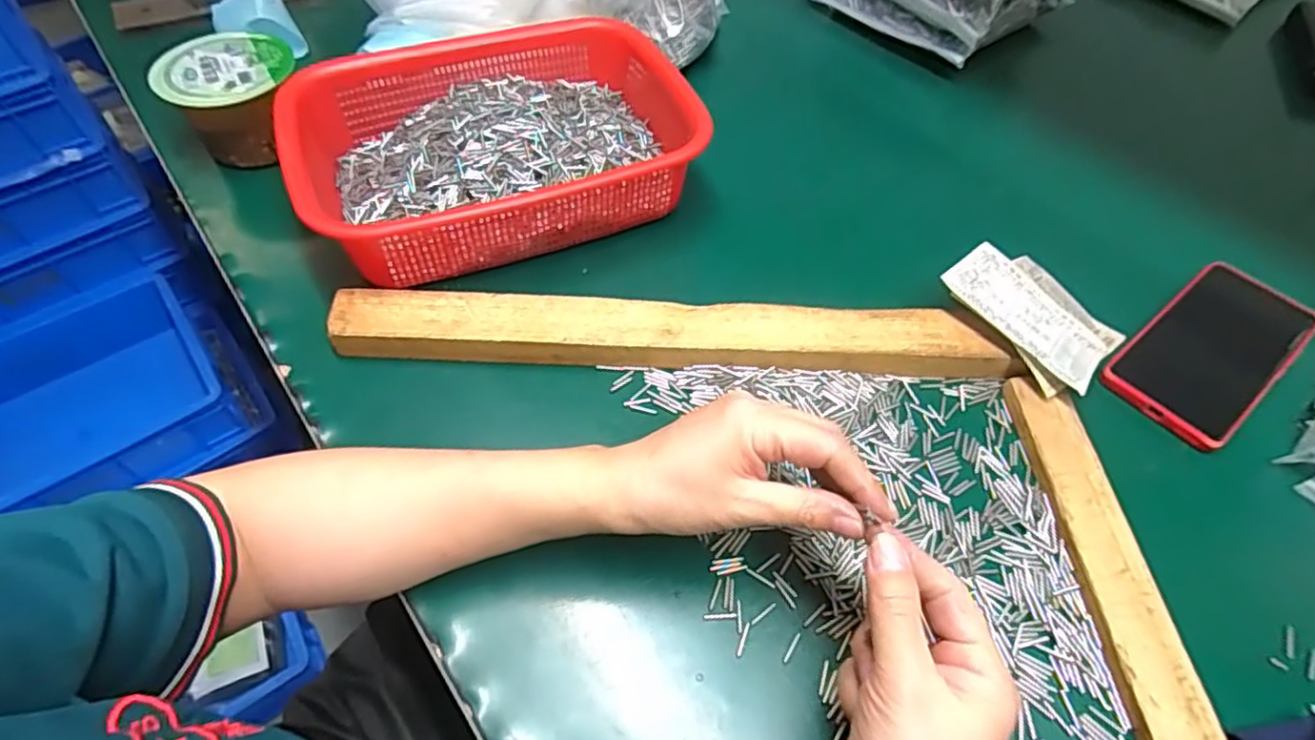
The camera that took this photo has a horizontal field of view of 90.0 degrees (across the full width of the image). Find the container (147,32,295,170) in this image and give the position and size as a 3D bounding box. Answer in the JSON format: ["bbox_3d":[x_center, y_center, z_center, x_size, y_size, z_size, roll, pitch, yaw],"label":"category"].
[{"bbox_3d":[-0.333,-0.221,0.530,0.101,0.062,0.101,0,56,0],"label":"container"}]

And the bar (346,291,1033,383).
[{"bbox_3d":[0.008,-0.025,0.435,0.423,0.028,0.045,2,56,1],"label":"bar"}]

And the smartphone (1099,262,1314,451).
[{"bbox_3d":[0.380,-0.015,0.449,0.162,0.010,0.076,-34,62,-21],"label":"smartphone"}]

